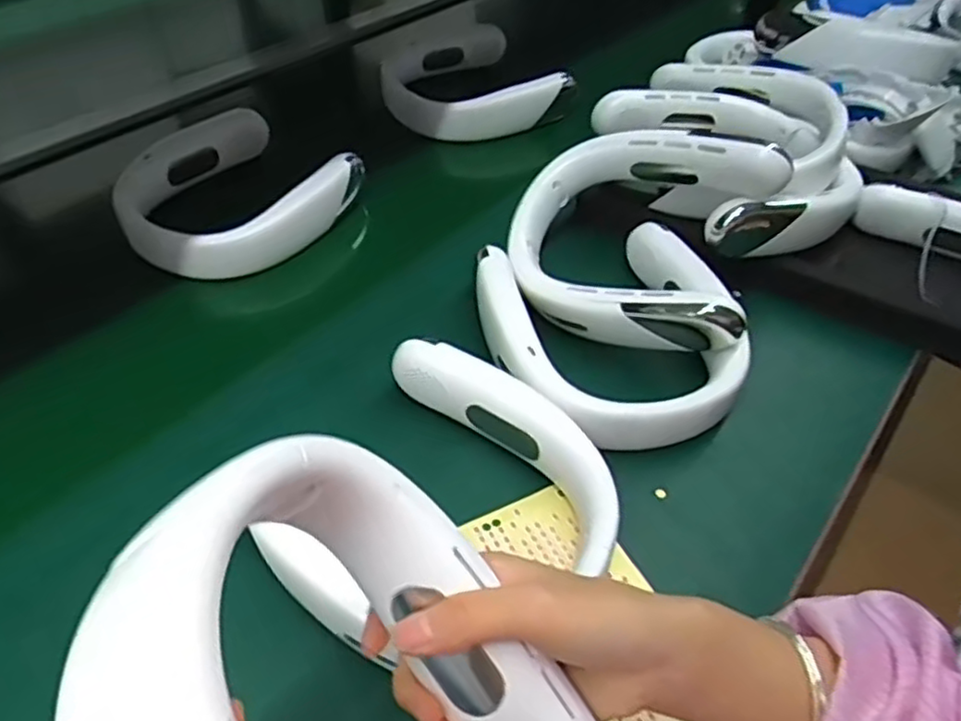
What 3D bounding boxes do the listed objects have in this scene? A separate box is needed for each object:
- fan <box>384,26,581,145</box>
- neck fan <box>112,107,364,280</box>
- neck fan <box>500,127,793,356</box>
[{"bbox_3d":[-0.018,-0.329,0.850,0.180,0.050,0.187,-23,53,-24],"label":"fan"},{"bbox_3d":[-0.229,-0.162,0.670,0.200,0.044,0.218,26,50,17],"label":"neck fan"},{"bbox_3d":[0.120,-0.109,0.545,0.192,0.095,0.164,16,48,9],"label":"neck fan"}]

